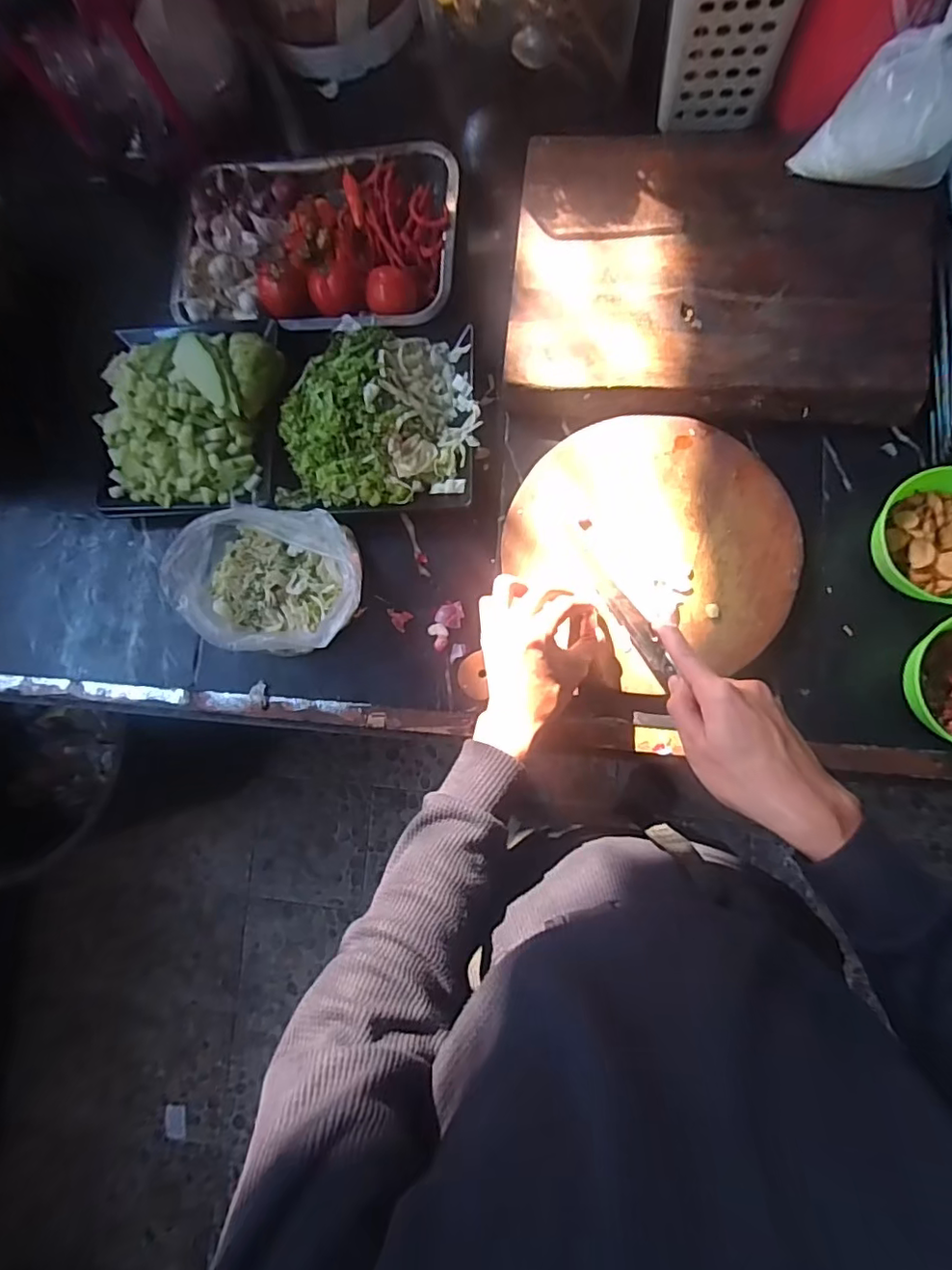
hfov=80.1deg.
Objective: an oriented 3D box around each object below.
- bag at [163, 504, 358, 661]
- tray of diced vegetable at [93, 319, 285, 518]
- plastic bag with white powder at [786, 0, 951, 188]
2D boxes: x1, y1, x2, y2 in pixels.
[{"bbox_3d":[-0.189,-0.049,0.528,0.165,0.073,0.127,3,85,9],"label":"bag"},{"bbox_3d":[-0.290,-0.223,0.567,0.188,0.056,0.196,3,85,8],"label":"tray of diced vegetable"},{"bbox_3d":[0.345,-0.438,0.436,0.080,0.173,0.101,-44,81,3],"label":"plastic bag with white powder"}]

